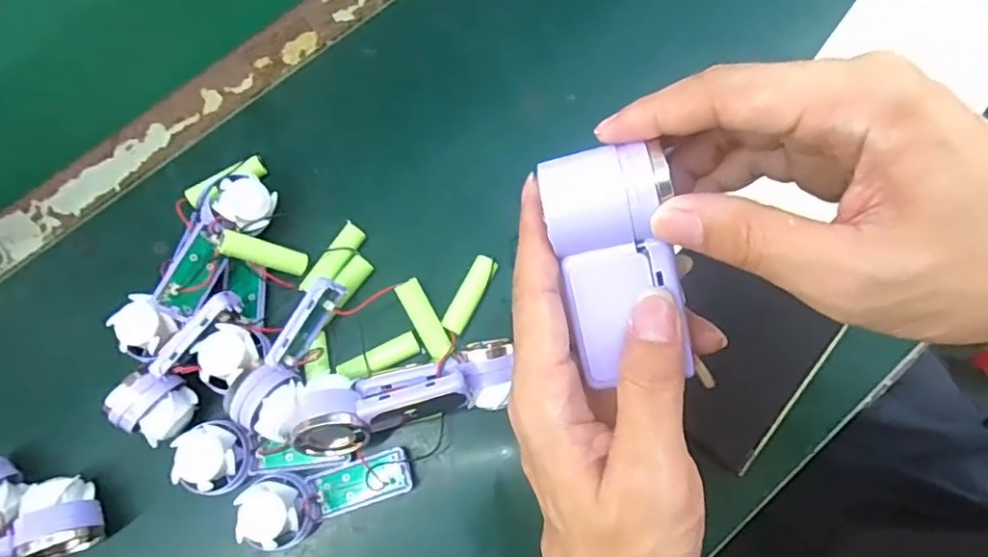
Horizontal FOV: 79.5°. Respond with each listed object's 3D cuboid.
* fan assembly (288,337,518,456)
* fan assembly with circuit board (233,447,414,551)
[{"bbox_3d":[-0.055,0.066,0.321,0.111,0.038,0.041,-12,75,-2],"label":"fan assembly"},{"bbox_3d":[-0.091,0.116,0.324,0.090,0.028,0.035,-18,73,-4],"label":"fan assembly with circuit board"}]

